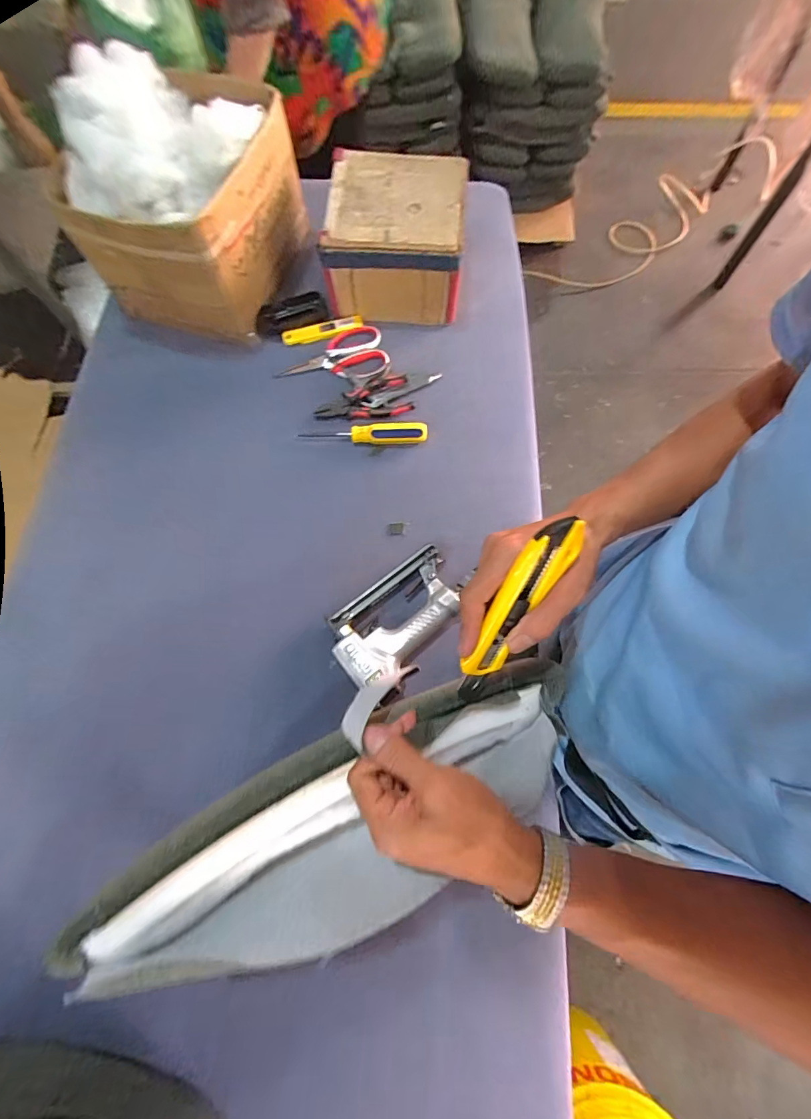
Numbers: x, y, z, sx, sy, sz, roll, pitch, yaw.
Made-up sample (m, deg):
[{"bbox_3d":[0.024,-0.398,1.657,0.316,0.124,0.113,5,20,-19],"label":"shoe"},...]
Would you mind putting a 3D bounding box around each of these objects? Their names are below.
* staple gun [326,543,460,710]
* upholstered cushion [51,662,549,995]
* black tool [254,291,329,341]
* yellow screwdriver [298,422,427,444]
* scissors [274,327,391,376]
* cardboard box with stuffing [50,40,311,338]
[{"bbox_3d":[-0.003,0.077,0.553,0.187,0.037,0.127,-39,75,-12],"label":"staple gun"},{"bbox_3d":[-0.040,0.202,0.325,0.395,0.060,0.129,-26,73,-9],"label":"upholstered cushion"},{"bbox_3d":[-0.195,-0.418,0.728,0.124,0.031,0.055,-17,72,-5],"label":"black tool"},{"bbox_3d":[-0.063,-0.191,0.652,0.189,0.021,0.033,-2,72,0],"label":"yellow screwdriver"},{"bbox_3d":[-0.121,-0.342,0.710,0.179,0.009,0.102,-5,72,-1],"label":"scissors"},{"bbox_3d":[-0.327,-0.556,0.658,0.244,0.243,0.292,17,72,6],"label":"cardboard box with stuffing"}]

